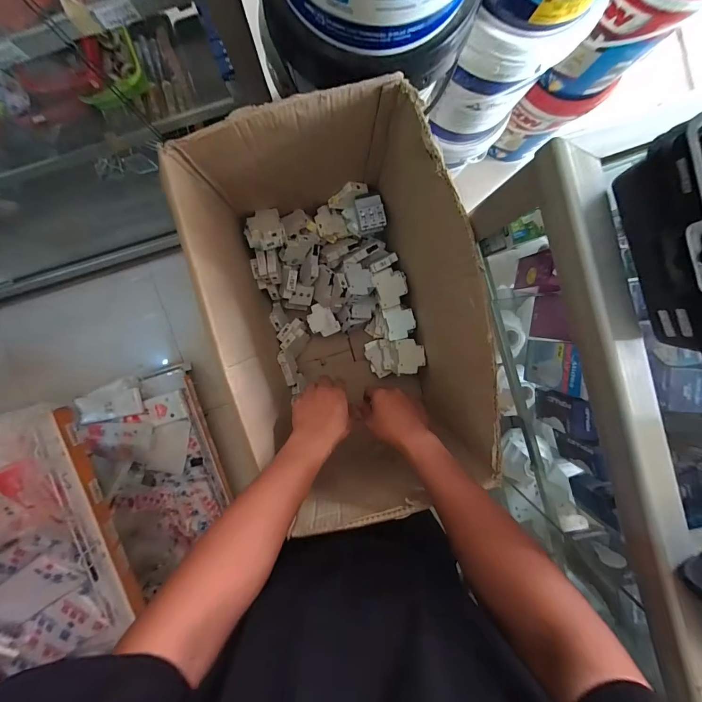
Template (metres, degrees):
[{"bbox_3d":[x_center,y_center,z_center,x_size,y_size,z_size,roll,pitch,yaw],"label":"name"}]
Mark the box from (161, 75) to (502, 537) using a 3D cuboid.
[{"bbox_3d":[-0.014,-0.066,0.675,0.344,0.456,0.554,-15,94,-1],"label":"box"}]

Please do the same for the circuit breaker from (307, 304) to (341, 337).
[{"bbox_3d":[-0.069,-0.074,0.845,0.065,0.019,0.079,-26,94,0],"label":"circuit breaker"}]

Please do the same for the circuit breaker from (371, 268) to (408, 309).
[{"bbox_3d":[0.091,-0.142,0.773,0.073,0.015,0.081,-19,94,-1],"label":"circuit breaker"}]

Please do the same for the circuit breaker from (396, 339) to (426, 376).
[{"bbox_3d":[0.136,0.013,0.783,0.065,0.023,0.075,-4,94,-2],"label":"circuit breaker"}]

